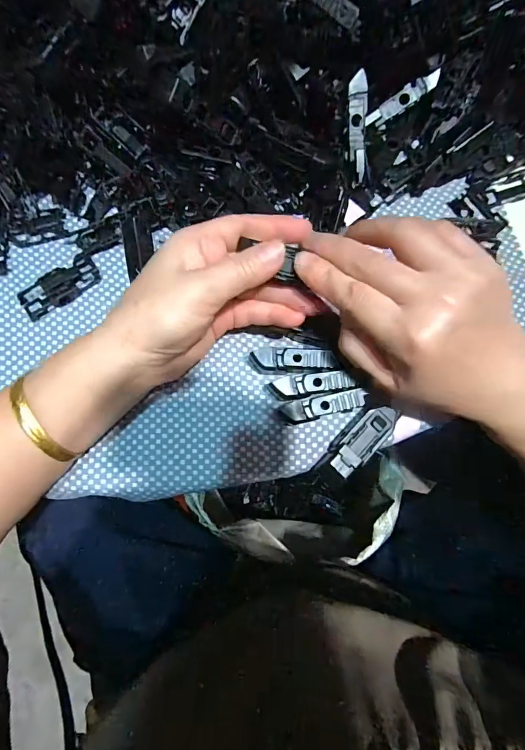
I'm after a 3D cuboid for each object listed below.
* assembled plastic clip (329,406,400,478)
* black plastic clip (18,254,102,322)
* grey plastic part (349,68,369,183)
[{"bbox_3d":[0.064,0.041,0.242,0.023,0.013,0.052,44,81,8],"label":"assembled plastic clip"},{"bbox_3d":[-0.142,-0.062,0.264,0.056,0.004,0.023,-38,97,-8],"label":"black plastic clip"},{"bbox_3d":[0.065,-0.167,0.256,0.012,0.004,0.062,-7,113,-2],"label":"grey plastic part"}]

